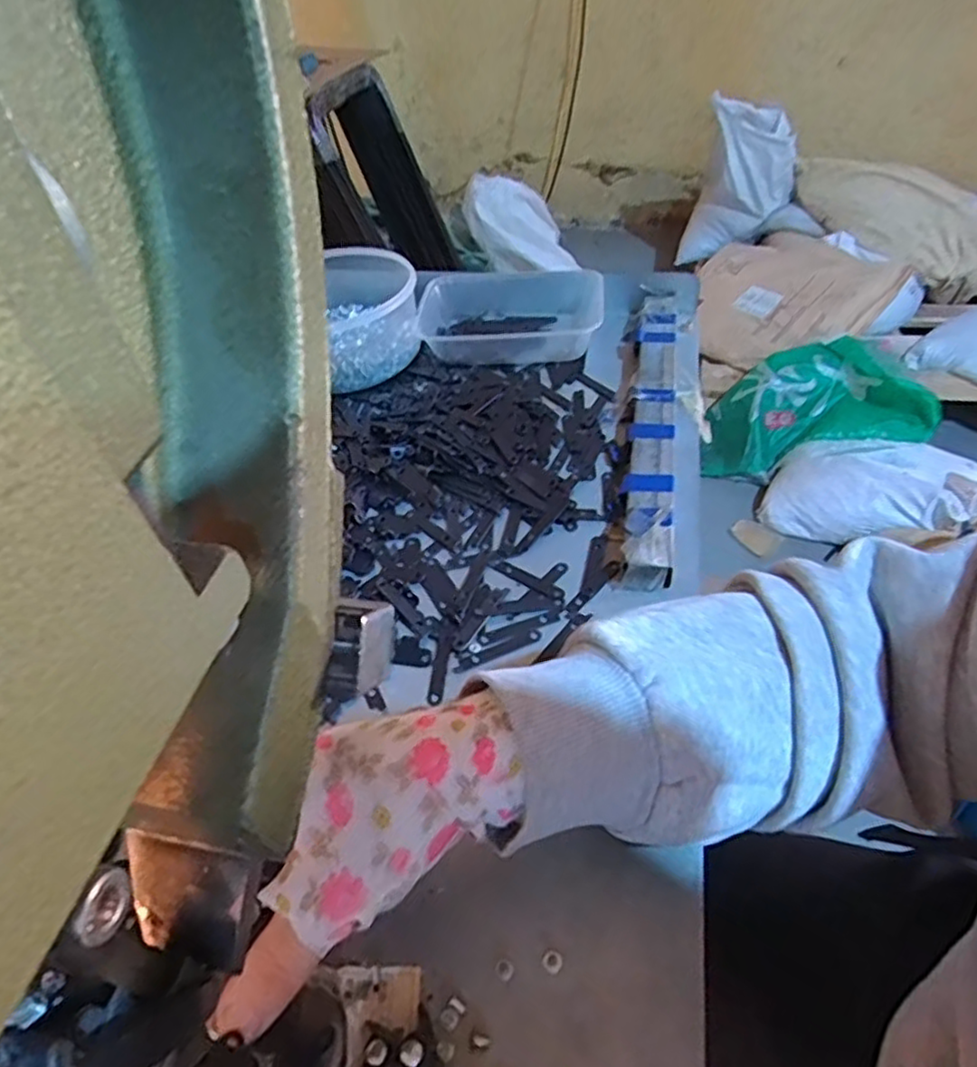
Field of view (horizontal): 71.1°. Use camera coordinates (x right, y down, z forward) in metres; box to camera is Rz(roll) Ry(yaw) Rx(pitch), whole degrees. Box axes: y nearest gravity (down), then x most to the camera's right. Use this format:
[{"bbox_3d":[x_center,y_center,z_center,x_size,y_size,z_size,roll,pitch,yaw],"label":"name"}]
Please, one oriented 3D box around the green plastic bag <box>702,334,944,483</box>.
[{"bbox_3d":[0.780,-0.297,1.652,0.546,0.200,0.261,-3,45,3],"label":"green plastic bag"}]

